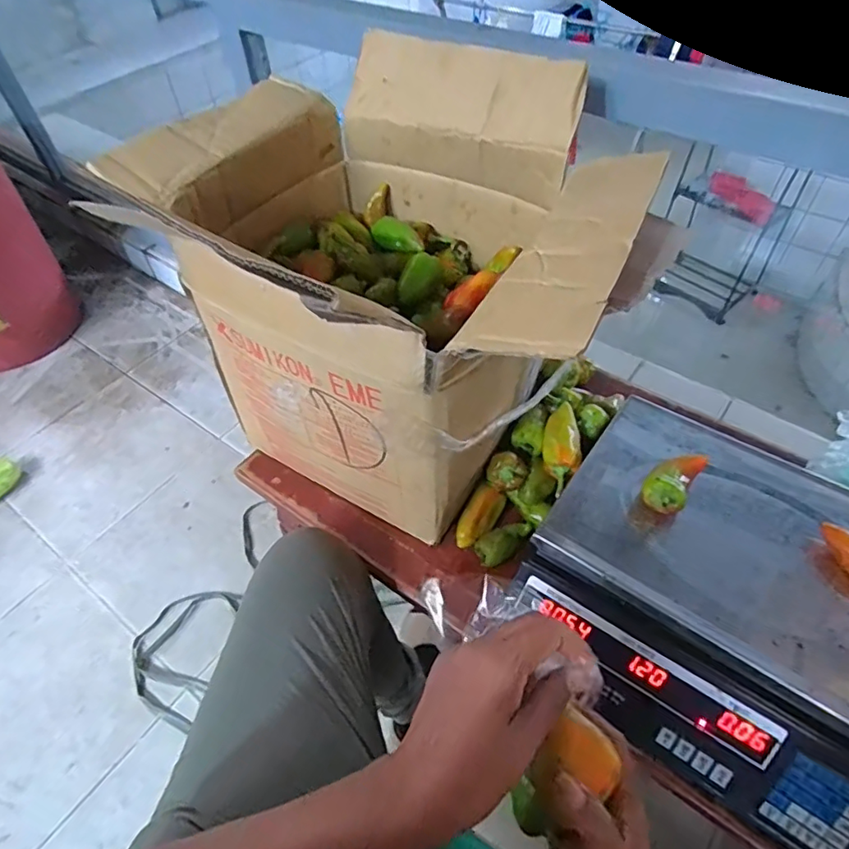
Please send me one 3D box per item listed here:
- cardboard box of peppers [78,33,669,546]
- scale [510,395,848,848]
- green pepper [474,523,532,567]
[{"bbox_3d":[-0.029,-0.156,0.630,0.501,0.334,0.405,28,59,23],"label":"cardboard box of peppers"},{"bbox_3d":[0.287,0.161,0.527,0.338,0.087,0.303,30,60,24],"label":"scale"},{"bbox_3d":[0.092,0.134,0.638,0.070,0.029,0.035,-27,55,-16],"label":"green pepper"}]

